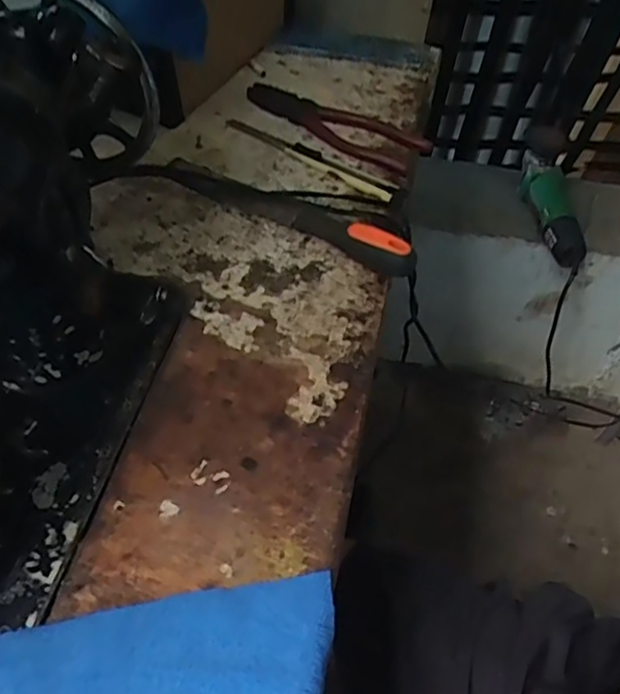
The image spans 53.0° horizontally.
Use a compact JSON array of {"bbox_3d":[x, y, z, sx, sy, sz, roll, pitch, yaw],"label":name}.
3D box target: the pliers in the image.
[{"bbox_3d":[0.021,-0.231,0.641,0.194,0.019,0.078,27,55,19],"label":"pliers"}]

